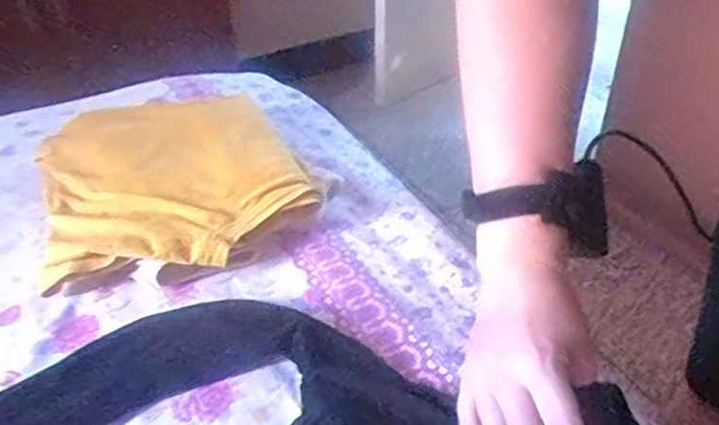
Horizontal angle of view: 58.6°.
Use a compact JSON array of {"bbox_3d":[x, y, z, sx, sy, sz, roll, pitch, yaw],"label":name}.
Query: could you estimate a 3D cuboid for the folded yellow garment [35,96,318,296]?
[{"bbox_3d":[-0.225,-0.064,0.747,0.278,0.054,0.391,-15,41,-16],"label":"folded yellow garment"}]

